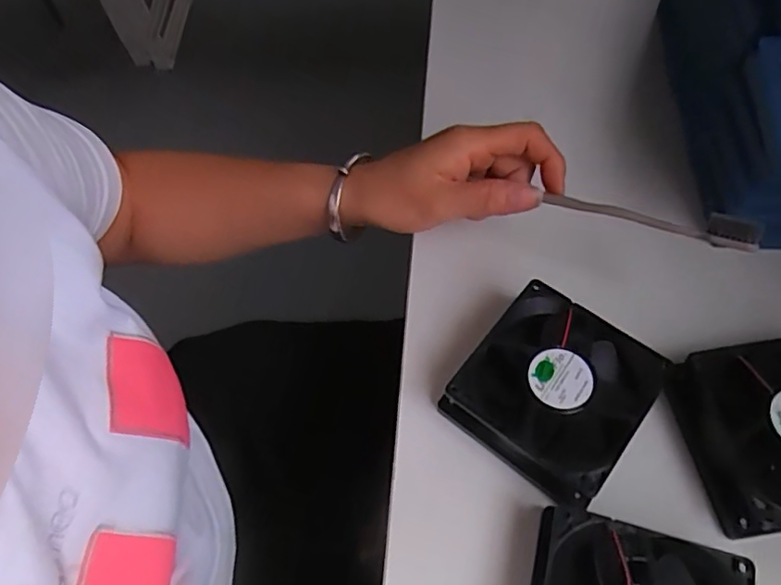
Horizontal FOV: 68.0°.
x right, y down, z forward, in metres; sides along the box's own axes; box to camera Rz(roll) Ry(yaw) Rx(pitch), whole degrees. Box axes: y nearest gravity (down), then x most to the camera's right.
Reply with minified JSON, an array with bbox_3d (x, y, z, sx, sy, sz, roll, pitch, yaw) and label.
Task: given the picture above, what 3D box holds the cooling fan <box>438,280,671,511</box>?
[{"bbox_3d":[0.091,0.057,0.330,0.092,0.039,0.096,37,68,19],"label":"cooling fan"}]

